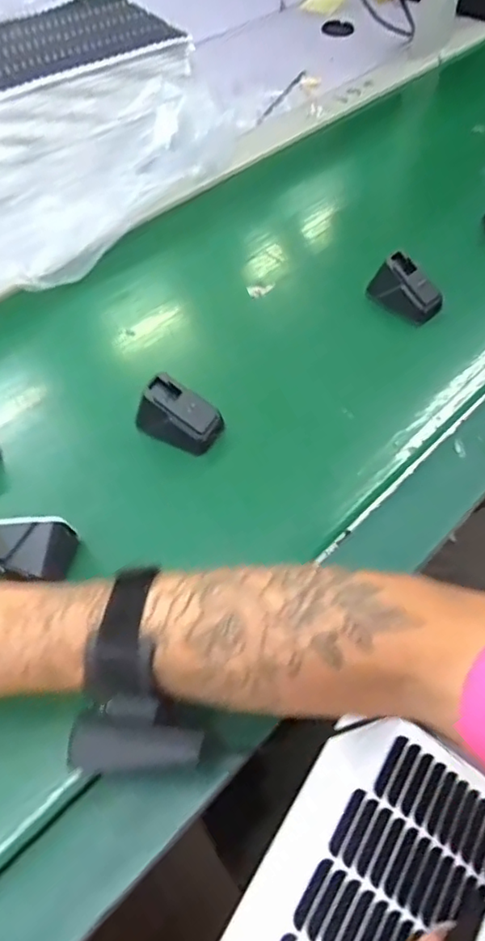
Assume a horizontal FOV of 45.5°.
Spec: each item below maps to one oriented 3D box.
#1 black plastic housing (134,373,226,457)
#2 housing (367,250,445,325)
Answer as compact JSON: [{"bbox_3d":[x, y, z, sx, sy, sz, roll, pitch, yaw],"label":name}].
[{"bbox_3d":[-0.051,-0.045,0.469,0.065,0.036,0.037,22,59,14],"label":"black plastic housing"},{"bbox_3d":[0.158,-0.177,0.553,0.031,0.040,0.066,-38,64,-23],"label":"housing"}]

